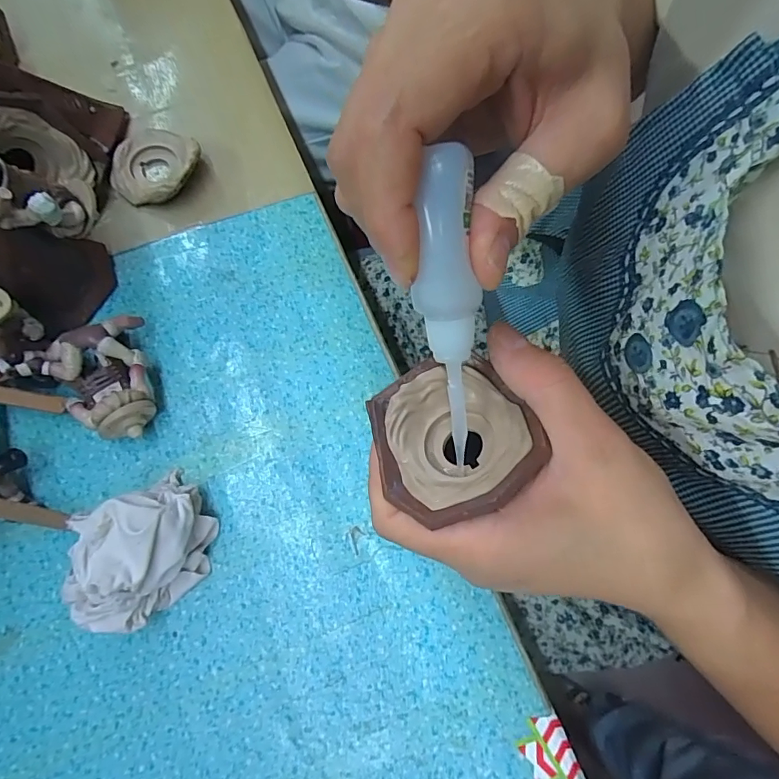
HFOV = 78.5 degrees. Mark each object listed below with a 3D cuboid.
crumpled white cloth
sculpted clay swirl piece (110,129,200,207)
[{"bbox_3d":[-0.112,0.071,0.213,0.062,0.040,0.055,-36,79,-10],"label":"crumpled white cloth"},{"bbox_3d":[-0.134,-0.132,0.278,0.051,0.011,0.049,7,71,14],"label":"sculpted clay swirl piece"}]

